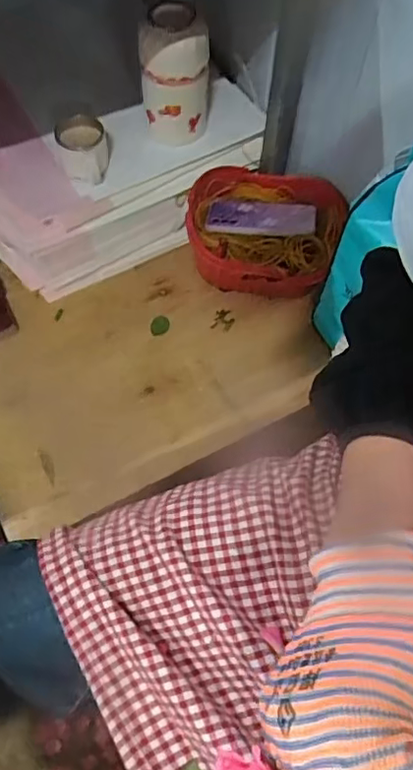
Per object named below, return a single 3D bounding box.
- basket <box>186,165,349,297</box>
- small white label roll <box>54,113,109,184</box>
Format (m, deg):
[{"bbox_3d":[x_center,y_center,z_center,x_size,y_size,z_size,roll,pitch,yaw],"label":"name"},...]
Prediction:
[{"bbox_3d":[0.085,-0.224,0.895,0.224,0.135,0.184,5,61,0],"label":"basket"},{"bbox_3d":[-0.171,-0.328,0.797,0.070,0.060,0.068,3,61,-1],"label":"small white label roll"}]

